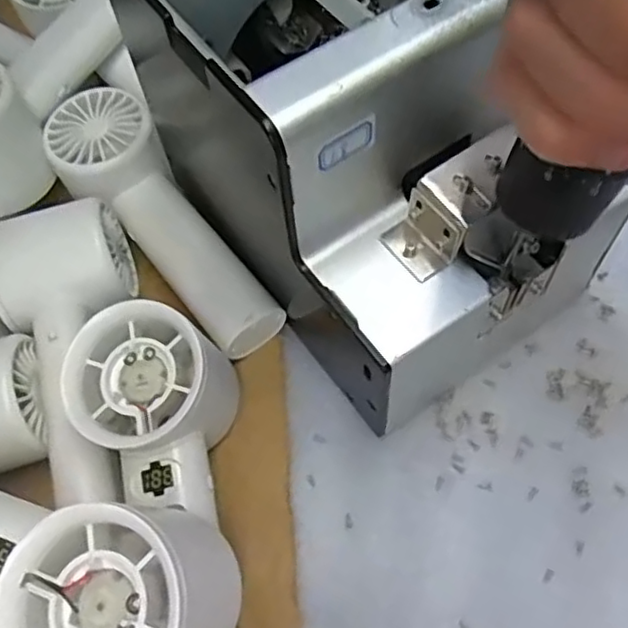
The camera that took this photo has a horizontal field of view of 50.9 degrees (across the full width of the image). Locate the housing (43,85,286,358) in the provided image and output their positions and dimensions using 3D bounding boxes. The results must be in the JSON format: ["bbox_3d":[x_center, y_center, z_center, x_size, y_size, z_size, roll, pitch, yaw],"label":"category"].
[{"bbox_3d":[-0.077,-0.044,0.319,0.052,0.038,0.159,-33,64,-11],"label":"housing"}]

